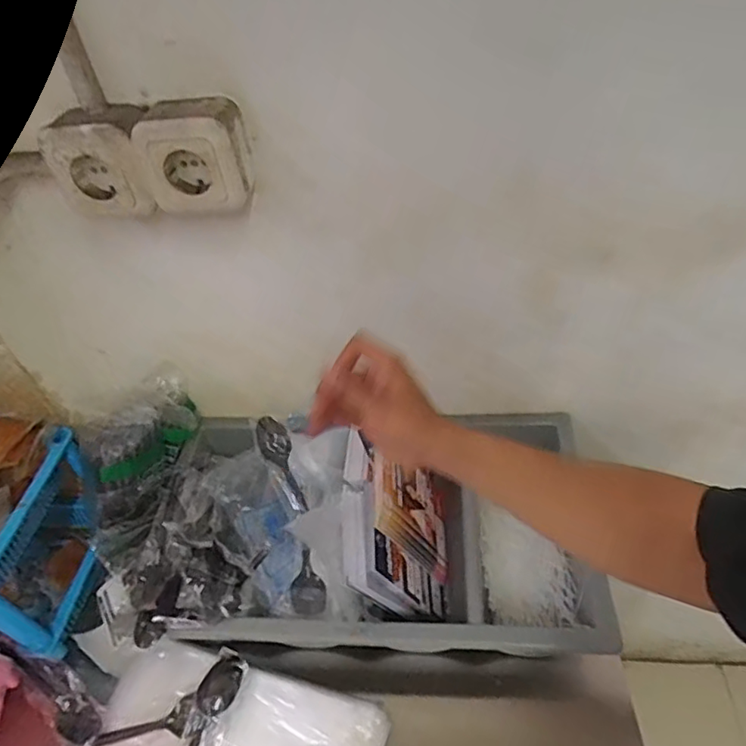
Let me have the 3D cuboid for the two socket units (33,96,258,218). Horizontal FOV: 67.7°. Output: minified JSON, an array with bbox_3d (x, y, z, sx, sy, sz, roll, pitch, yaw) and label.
[{"bbox_3d":[-0.188,-0.184,0.468,0.164,0.091,0.055,-2,45,6],"label":"two socket units"}]

